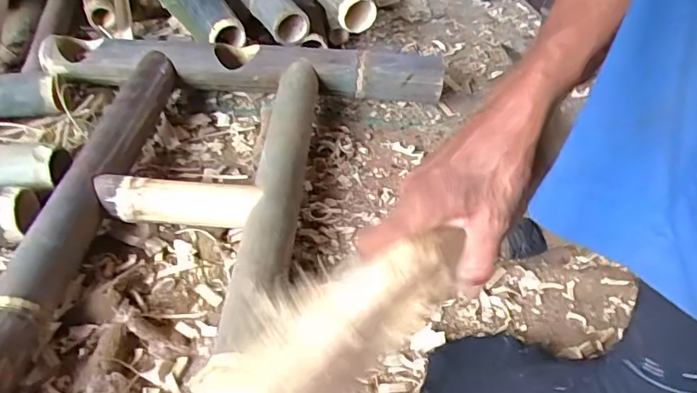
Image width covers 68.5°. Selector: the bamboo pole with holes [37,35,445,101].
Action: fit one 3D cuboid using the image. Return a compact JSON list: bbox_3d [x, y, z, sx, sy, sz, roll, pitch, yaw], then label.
[{"bbox_3d":[-0.158,-0.193,0.815,0.611,0.093,0.091,4,44,0],"label":"bamboo pole with holes"}]

